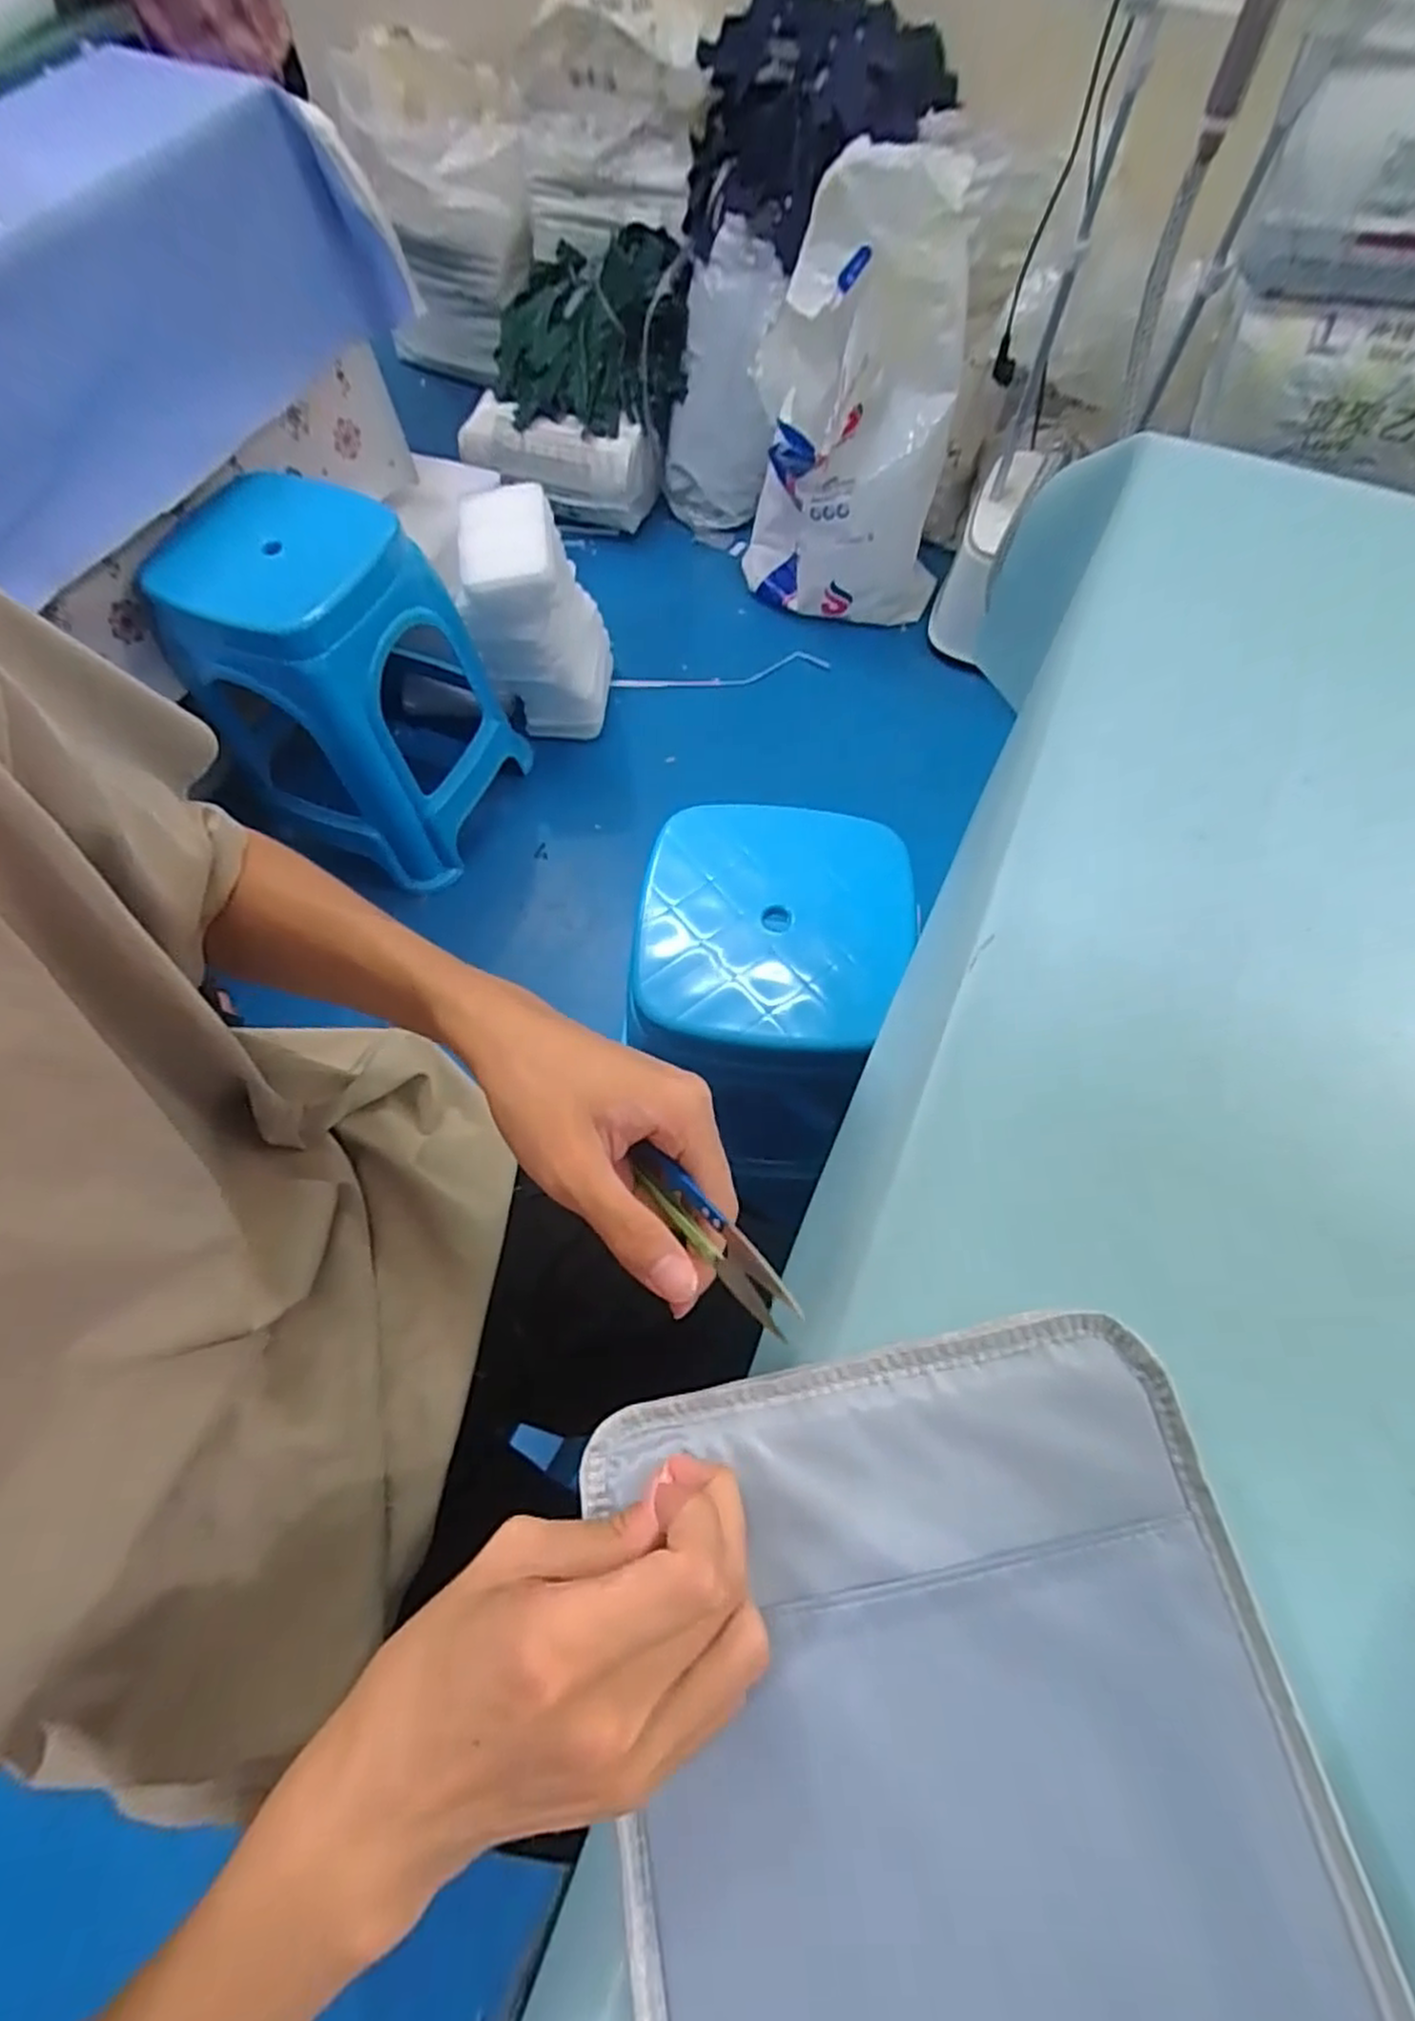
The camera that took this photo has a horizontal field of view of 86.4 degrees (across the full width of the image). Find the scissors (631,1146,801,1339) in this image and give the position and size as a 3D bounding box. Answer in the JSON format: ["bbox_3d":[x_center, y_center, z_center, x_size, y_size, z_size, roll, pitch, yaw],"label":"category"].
[{"bbox_3d":[-0.002,0.087,0.302,0.016,0.022,0.098,-40,51,-16],"label":"scissors"}]

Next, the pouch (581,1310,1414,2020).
[{"bbox_3d":[0.090,0.279,0.238,0.222,0.015,0.311,-10,66,-4],"label":"pouch"}]

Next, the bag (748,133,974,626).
[{"bbox_3d":[0.267,-1.040,1.333,0.363,0.560,0.286,7,66,4],"label":"bag"}]

